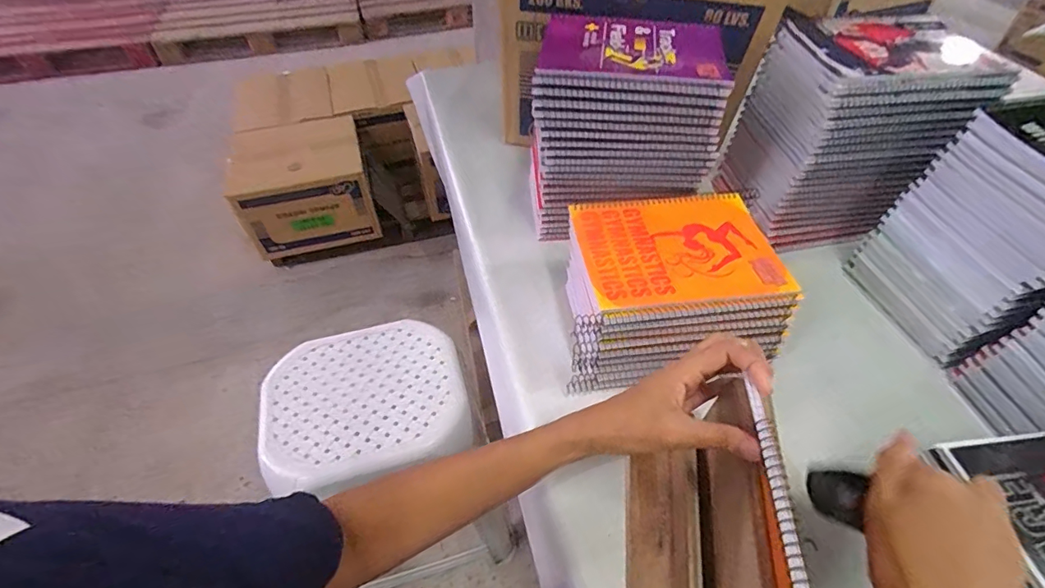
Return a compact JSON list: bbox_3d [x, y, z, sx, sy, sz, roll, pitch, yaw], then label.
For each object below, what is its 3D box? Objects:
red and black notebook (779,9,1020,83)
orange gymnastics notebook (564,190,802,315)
[{"bbox_3d":[0.419,-0.284,0.558,0.198,0.014,0.159,-1,49,-1],"label":"red and black notebook"},{"bbox_3d":[0.161,-0.049,0.514,0.196,0.012,0.153,-5,49,-5],"label":"orange gymnastics notebook"}]

